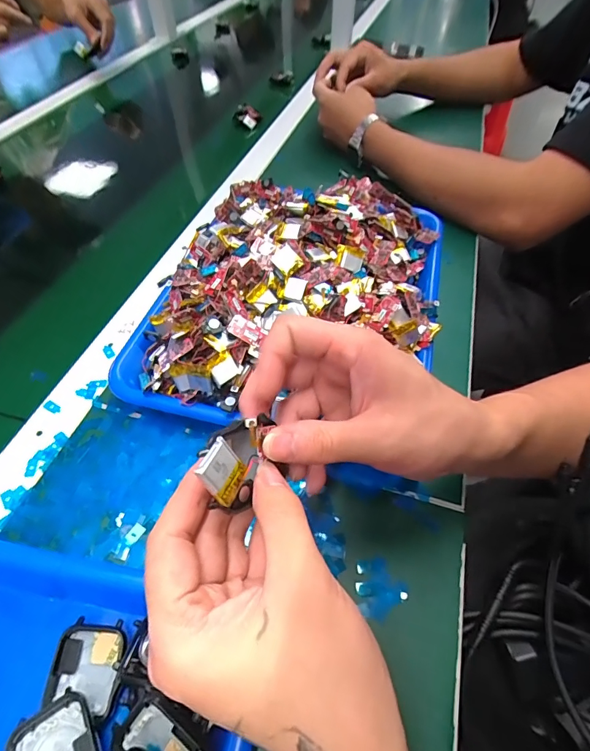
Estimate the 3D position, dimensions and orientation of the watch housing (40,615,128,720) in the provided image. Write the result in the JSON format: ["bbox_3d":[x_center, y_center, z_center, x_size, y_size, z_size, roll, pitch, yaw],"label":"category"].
[{"bbox_3d":[-0.114,0.158,0.223,0.035,0.011,0.040,3,53,3],"label":"watch housing"}]

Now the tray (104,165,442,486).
[{"bbox_3d":[0.007,-0.084,0.374,0.241,0.078,0.321,12,54,10],"label":"tray"}]

